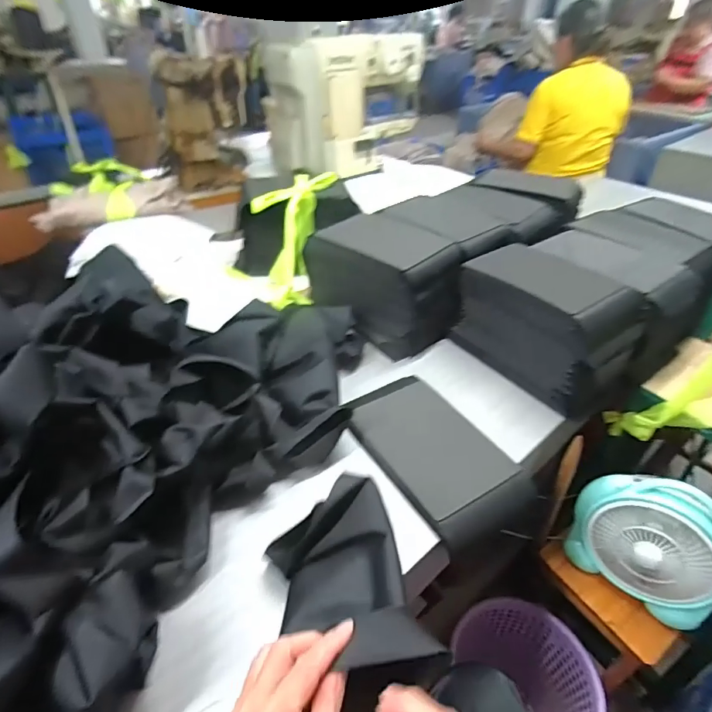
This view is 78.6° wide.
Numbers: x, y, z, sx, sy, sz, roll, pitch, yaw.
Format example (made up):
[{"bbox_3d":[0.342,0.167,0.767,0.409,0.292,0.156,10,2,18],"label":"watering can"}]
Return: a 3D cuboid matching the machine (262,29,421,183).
[{"bbox_3d":[-0.025,-0.837,1.459,0.272,0.367,0.528,27,45,29],"label":"machine"}]

